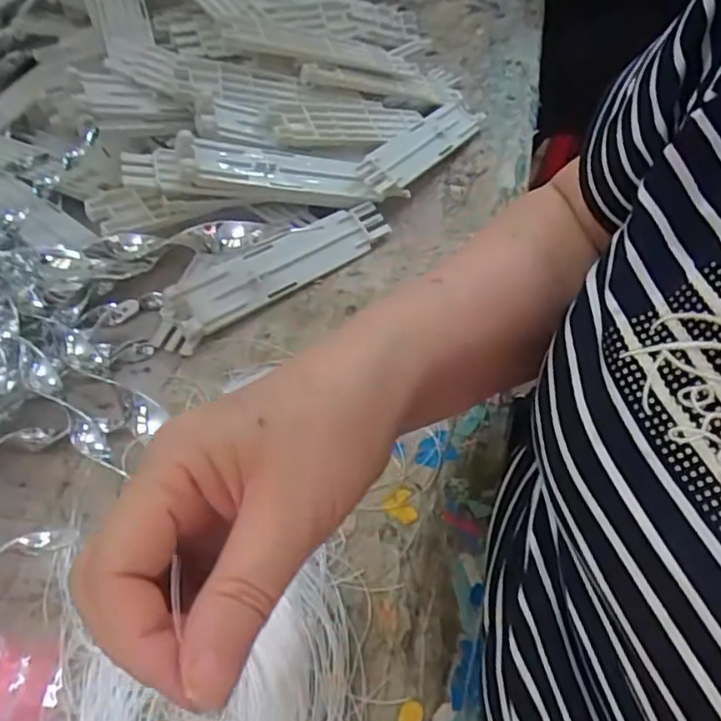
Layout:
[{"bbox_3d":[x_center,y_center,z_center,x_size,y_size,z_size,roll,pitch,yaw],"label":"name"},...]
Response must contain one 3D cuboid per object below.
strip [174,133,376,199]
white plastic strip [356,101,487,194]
[{"bbox_3d":[-0.062,-0.146,0.473,0.146,0.019,0.044,3,46,-22],"label":"strip"},{"bbox_3d":[0.054,-0.187,0.542,0.039,0.009,0.169,45,54,2],"label":"white plastic strip"}]

